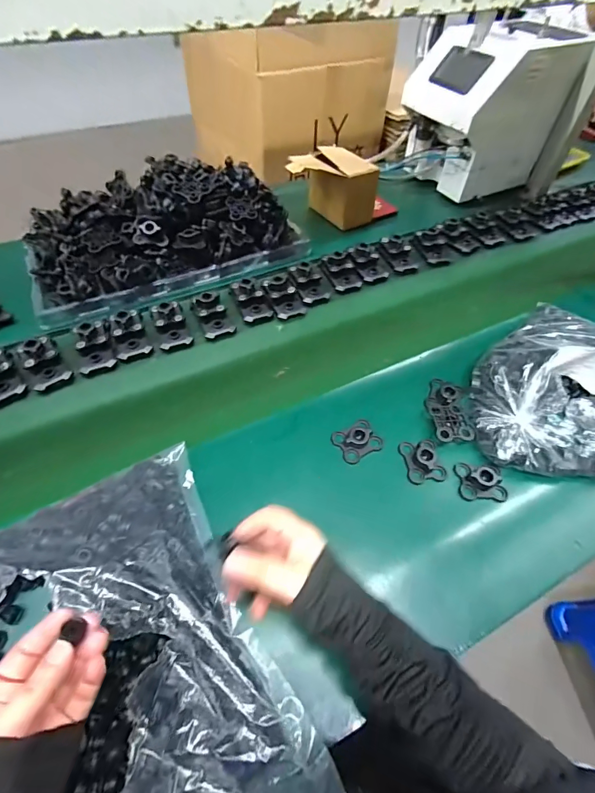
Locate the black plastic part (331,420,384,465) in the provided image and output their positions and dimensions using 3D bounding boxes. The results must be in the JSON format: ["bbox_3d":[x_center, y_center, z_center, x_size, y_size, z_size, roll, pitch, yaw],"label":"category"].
[{"bbox_3d":[0.083,0.058,0.510,0.058,0.027,0.049,-23,58,-18],"label":"black plastic part"}]

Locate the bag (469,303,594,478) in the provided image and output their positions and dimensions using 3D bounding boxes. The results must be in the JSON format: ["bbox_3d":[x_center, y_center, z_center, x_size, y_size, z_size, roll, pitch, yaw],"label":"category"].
[{"bbox_3d":[0.383,-0.002,0.513,0.294,0.104,0.251,-33,61,-23],"label":"bag"}]

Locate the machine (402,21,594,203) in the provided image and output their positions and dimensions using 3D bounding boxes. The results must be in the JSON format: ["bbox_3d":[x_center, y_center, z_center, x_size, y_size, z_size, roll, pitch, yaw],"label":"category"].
[{"bbox_3d":[0.412,-0.640,0.853,0.280,0.279,0.213,-19,57,-16],"label":"machine"}]

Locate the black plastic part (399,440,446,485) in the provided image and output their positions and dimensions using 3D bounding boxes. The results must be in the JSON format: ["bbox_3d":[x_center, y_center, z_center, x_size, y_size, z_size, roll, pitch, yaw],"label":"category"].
[{"bbox_3d":[0.167,0.083,0.495,0.049,0.024,0.056,-4,54,-6],"label":"black plastic part"}]

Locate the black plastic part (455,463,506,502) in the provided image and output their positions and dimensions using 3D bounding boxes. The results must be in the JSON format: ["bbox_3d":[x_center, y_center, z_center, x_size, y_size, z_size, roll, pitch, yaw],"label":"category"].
[{"bbox_3d":[0.238,0.108,0.484,0.057,0.028,0.048,2,54,-1],"label":"black plastic part"}]

